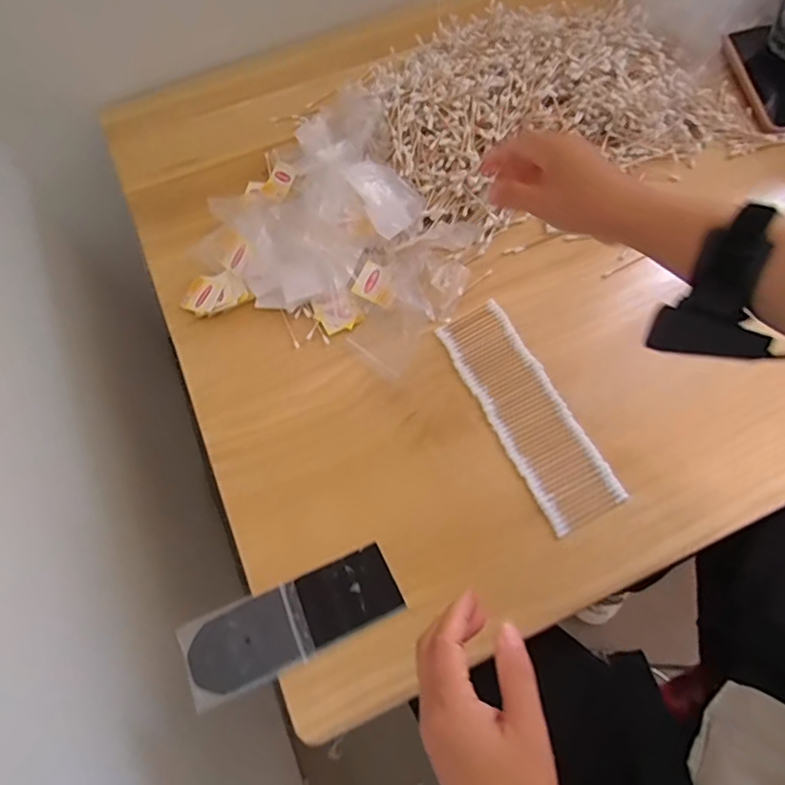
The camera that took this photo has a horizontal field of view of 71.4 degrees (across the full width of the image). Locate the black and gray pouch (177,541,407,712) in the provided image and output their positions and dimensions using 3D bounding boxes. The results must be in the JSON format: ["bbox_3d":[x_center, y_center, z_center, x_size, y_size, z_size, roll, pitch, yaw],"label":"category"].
[{"bbox_3d":[-0.082,0.185,0.440,0.174,0.008,0.064,-22,67,-6],"label":"black and gray pouch"}]

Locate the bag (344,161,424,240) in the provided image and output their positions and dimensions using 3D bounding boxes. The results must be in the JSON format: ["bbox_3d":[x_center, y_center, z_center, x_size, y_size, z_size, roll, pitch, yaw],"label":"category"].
[{"bbox_3d":[-0.003,-0.199,0.547,0.057,0.037,0.067,-34,67,-11],"label":"bag"}]

